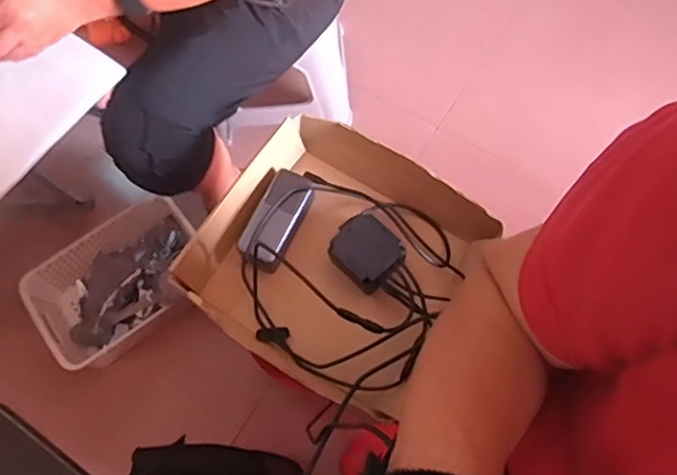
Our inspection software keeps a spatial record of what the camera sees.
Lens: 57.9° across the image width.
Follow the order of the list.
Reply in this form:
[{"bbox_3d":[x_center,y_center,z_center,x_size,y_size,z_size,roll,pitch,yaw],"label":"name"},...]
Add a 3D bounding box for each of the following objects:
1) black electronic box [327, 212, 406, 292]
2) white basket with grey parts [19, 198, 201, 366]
[{"bbox_3d":[0.037,0.021,0.794,0.087,0.036,0.076,38,75,14],"label":"black electronic box"},{"bbox_3d":[-0.386,0.079,1.101,0.309,0.105,0.221,-40,74,-13],"label":"white basket with grey parts"}]

